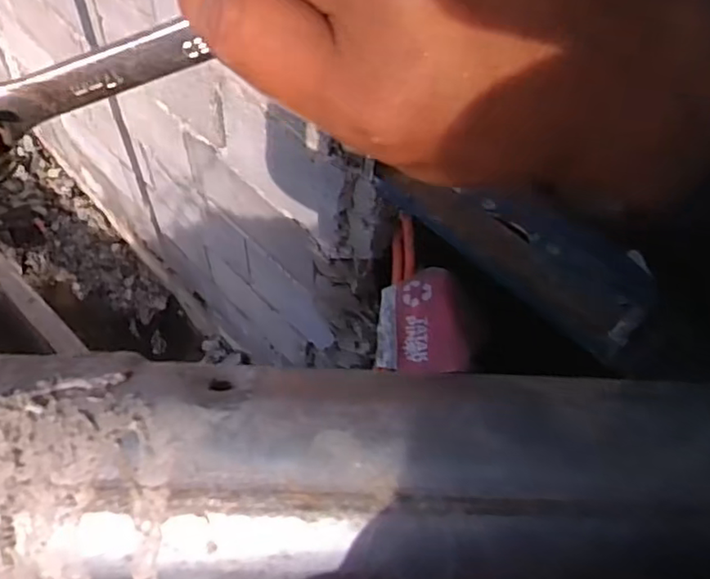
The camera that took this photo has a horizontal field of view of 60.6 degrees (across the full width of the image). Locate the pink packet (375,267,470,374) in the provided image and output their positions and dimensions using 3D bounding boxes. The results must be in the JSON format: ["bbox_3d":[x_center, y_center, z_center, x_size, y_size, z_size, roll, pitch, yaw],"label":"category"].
[{"bbox_3d":[0.113,0.065,1.037,0.157,0.060,0.178,-10,83,9],"label":"pink packet"}]

